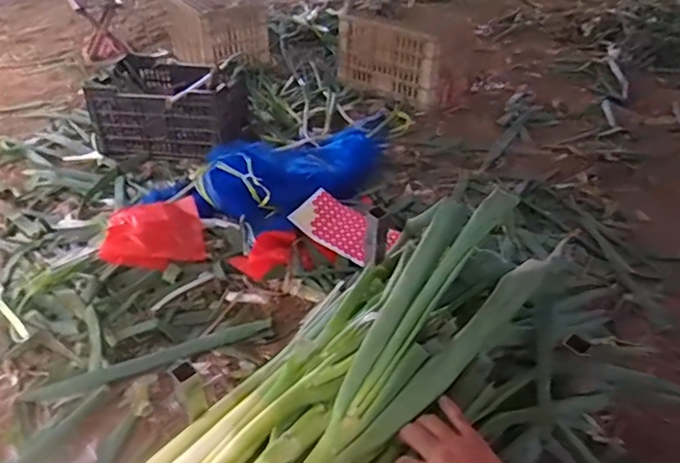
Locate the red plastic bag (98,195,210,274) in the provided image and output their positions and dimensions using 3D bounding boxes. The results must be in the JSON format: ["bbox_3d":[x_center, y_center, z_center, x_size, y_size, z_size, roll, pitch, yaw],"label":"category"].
[{"bbox_3d":[-0.501,0.010,1.514,0.253,0.096,0.251,-9,38,-15],"label":"red plastic bag"}]

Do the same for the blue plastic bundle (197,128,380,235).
[{"bbox_3d":[-0.097,-0.230,1.772,0.310,0.183,0.701,25,42,28],"label":"blue plastic bundle"}]

